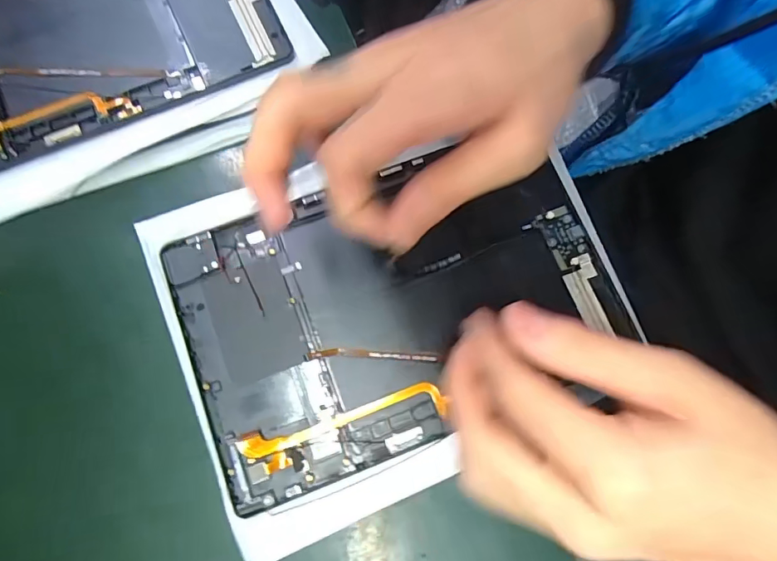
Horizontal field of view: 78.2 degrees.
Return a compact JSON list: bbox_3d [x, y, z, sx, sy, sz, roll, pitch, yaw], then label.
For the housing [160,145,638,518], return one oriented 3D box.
[{"bbox_3d":[0.003,0.008,0.276,0.236,0.014,0.160,-21,80,-5],"label":"housing"}]

